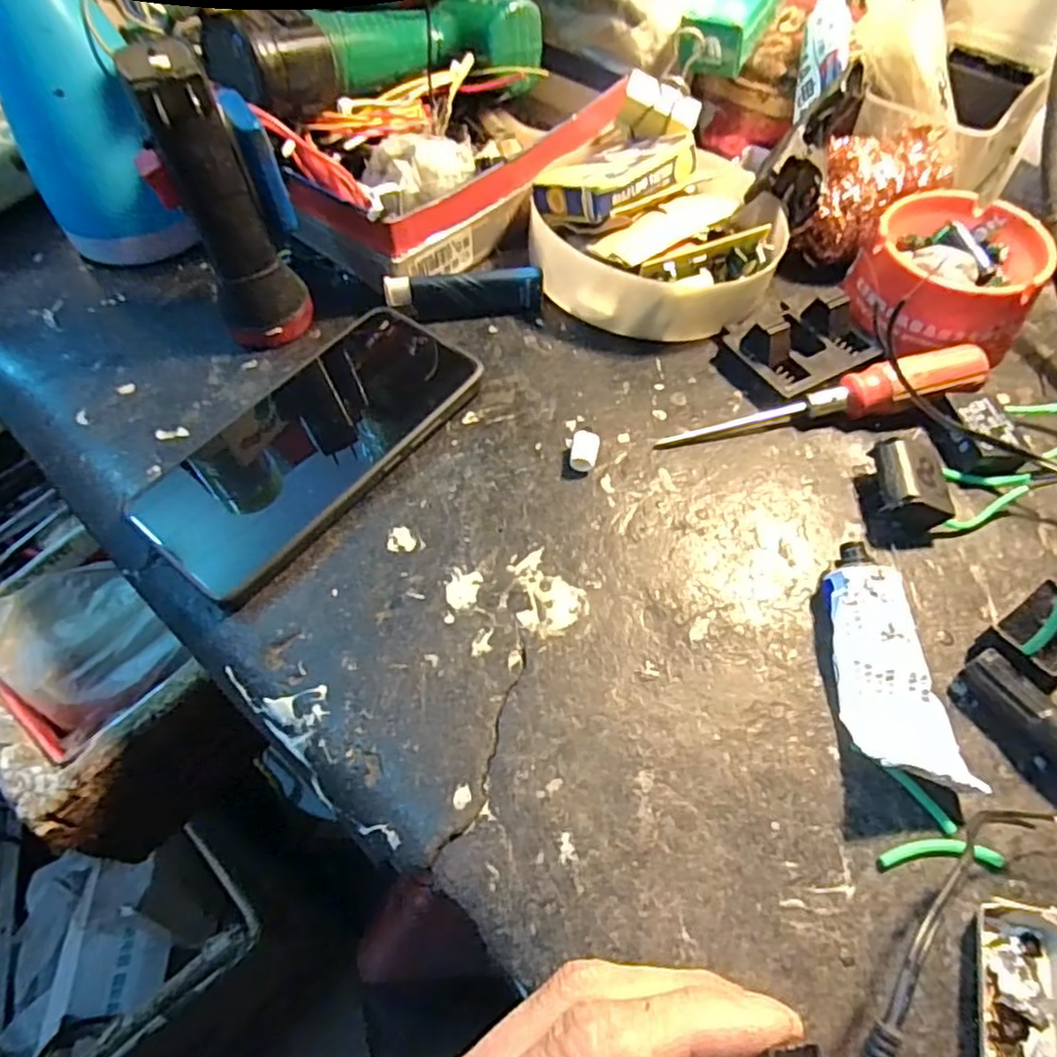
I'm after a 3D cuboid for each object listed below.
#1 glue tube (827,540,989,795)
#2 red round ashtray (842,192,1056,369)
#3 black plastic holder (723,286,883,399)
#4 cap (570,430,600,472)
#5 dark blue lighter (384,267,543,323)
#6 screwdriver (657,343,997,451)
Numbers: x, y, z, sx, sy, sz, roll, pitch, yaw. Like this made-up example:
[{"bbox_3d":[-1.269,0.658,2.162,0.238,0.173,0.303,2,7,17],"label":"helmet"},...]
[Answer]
[{"bbox_3d":[0.128,0.049,0.246,0.036,0.021,0.088,-10,59,-4],"label":"glue tube"},{"bbox_3d":[0.207,-0.123,0.336,0.082,0.041,0.088,-1,59,1],"label":"red round ashtray"},{"bbox_3d":[0.134,-0.097,0.335,0.064,0.022,0.056,-27,62,-14],"label":"black plastic holder"},{"bbox_3d":[0.025,-0.034,0.303,0.012,0.011,0.016,11,60,8],"label":"cap"},{"bbox_3d":[-0.032,-0.121,0.353,0.080,0.025,0.010,-7,59,-3],"label":"dark blue lighter"},{"bbox_3d":[0.136,-0.057,0.310,0.150,0.023,0.021,-11,59,-5],"label":"screwdriver"}]

